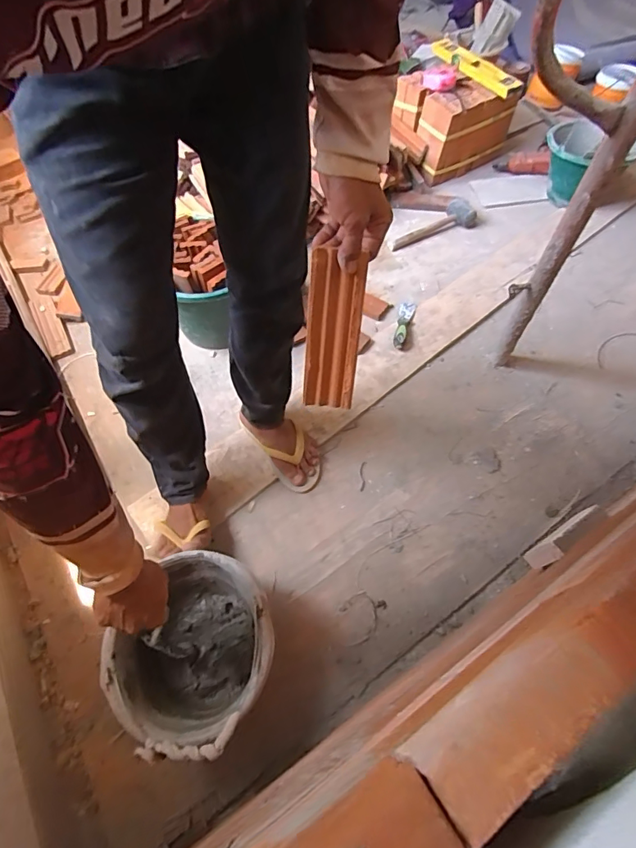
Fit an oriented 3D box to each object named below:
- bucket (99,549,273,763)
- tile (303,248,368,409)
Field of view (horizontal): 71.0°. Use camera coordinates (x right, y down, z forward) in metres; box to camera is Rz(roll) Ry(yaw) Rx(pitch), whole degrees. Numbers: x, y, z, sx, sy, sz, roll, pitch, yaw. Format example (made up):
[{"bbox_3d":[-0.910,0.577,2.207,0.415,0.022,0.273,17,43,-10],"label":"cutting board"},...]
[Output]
[{"bbox_3d":[-0.175,0.357,0.707,0.220,0.200,0.242,-1,58,1],"label":"bucket"},{"bbox_3d":[0.017,-0.105,0.531,0.062,0.180,0.007,2,27,-4],"label":"tile"}]

